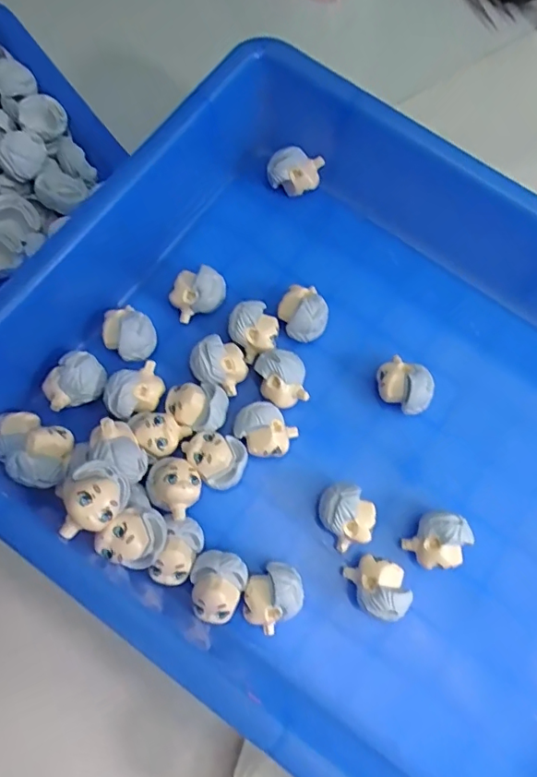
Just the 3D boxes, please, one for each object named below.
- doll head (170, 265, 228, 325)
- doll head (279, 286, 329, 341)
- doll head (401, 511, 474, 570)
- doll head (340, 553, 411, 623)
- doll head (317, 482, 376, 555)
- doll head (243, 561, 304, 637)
[{"bbox_3d":[-0.035,-0.048,0.263,0.028,0.023,0.019,-17,75,-6],"label":"doll head"},{"bbox_3d":[0.017,-0.037,0.262,0.022,0.025,0.026,-27,76,-9],"label":"doll head"},{"bbox_3d":[0.076,0.069,0.234,0.023,0.023,0.024,0,74,-1],"label":"doll head"},{"bbox_3d":[0.047,0.087,0.228,0.027,0.021,0.023,17,74,4],"label":"doll head"},{"bbox_3d":[0.035,0.057,0.236,0.023,0.024,0.027,-35,78,-11],"label":"doll head"},{"bbox_3d":[0.002,0.090,0.225,0.027,0.023,0.023,-37,78,-11],"label":"doll head"}]

